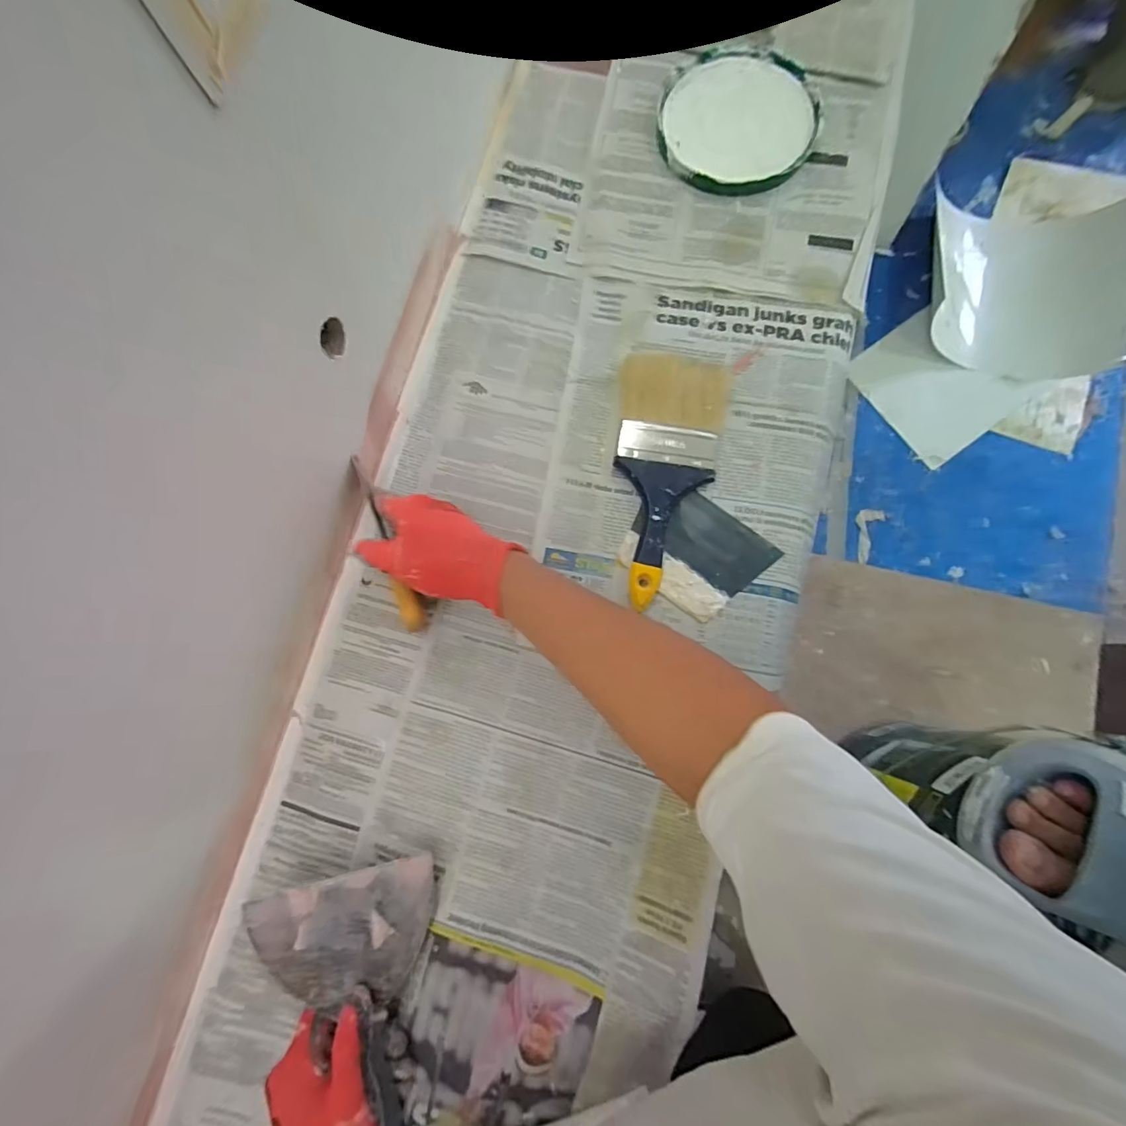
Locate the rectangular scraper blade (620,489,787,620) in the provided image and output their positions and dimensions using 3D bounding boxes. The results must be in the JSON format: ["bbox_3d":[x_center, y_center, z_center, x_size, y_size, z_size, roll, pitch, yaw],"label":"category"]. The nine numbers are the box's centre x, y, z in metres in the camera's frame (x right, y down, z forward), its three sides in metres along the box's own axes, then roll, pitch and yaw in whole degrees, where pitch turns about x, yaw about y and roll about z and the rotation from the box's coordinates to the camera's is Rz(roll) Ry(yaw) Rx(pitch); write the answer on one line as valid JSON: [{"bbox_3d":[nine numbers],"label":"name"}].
[{"bbox_3d":[0.128,-0.012,0.469,0.124,0.011,0.103,38,85,8],"label":"rectangular scraper blade"}]

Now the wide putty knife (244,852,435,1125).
[{"bbox_3d":[-0.161,0.368,0.399,0.141,0.032,0.213,-14,81,1],"label":"wide putty knife"}]

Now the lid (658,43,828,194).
[{"bbox_3d":[0.188,-0.484,0.529,0.166,0.009,0.167,0,82,3],"label":"lid"}]

